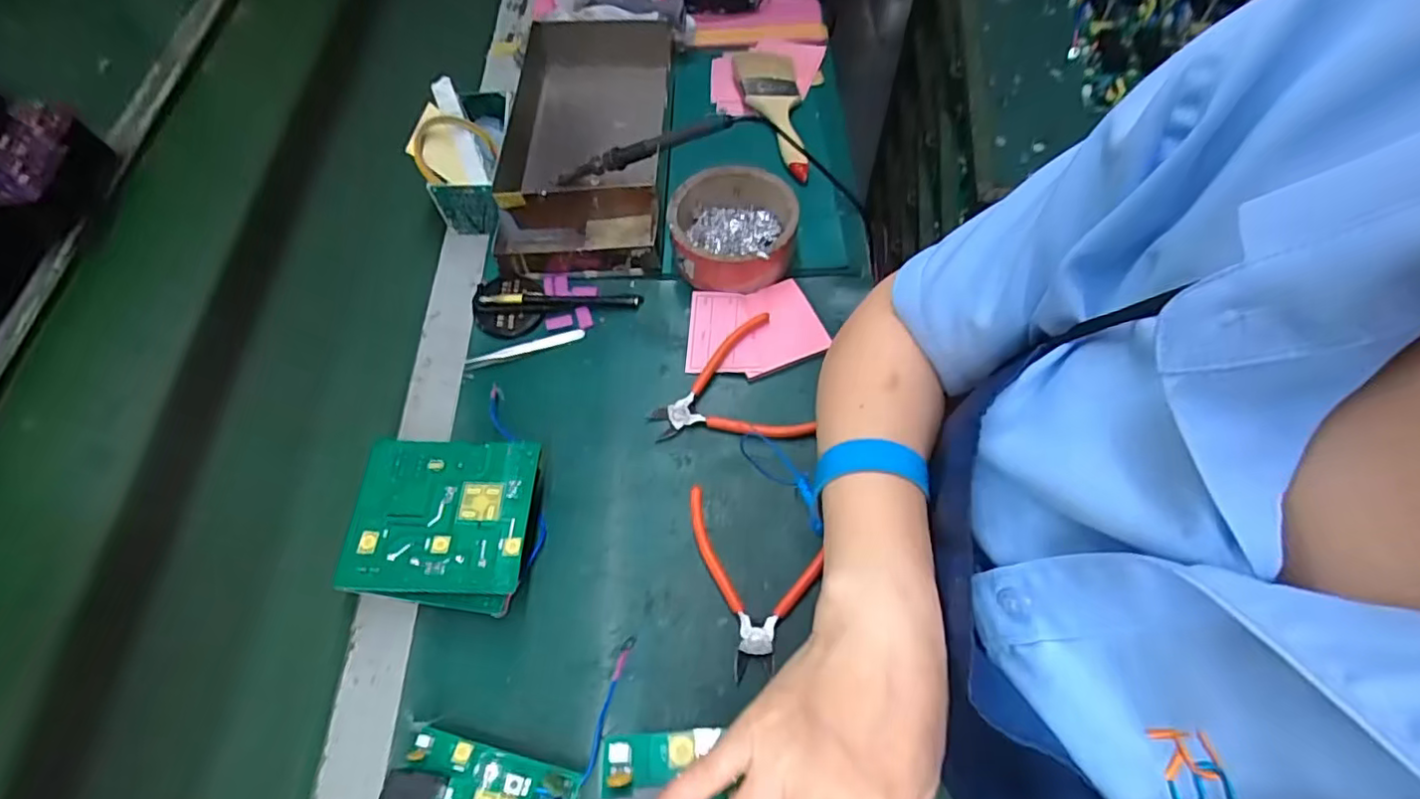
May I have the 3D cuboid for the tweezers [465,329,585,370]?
[{"bbox_3d":[-0.174,-0.048,0.591,0.109,0.010,0.014,-17,63,-6],"label":"tweezers"}]

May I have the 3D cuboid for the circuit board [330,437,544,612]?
[{"bbox_3d":[-0.202,0.098,0.487,0.131,0.052,0.122,0,62,3],"label":"circuit board"}]

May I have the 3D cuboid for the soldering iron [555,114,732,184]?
[{"bbox_3d":[-0.077,-0.254,0.635,0.204,0.027,0.016,-11,60,19],"label":"soldering iron"}]

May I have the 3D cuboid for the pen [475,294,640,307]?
[{"bbox_3d":[-0.145,-0.099,0.606,0.151,0.013,0.014,-1,62,2],"label":"pen"}]

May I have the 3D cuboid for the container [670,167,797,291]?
[{"bbox_3d":[0.022,-0.164,0.604,0.119,0.052,0.119,-1,62,2],"label":"container"}]

